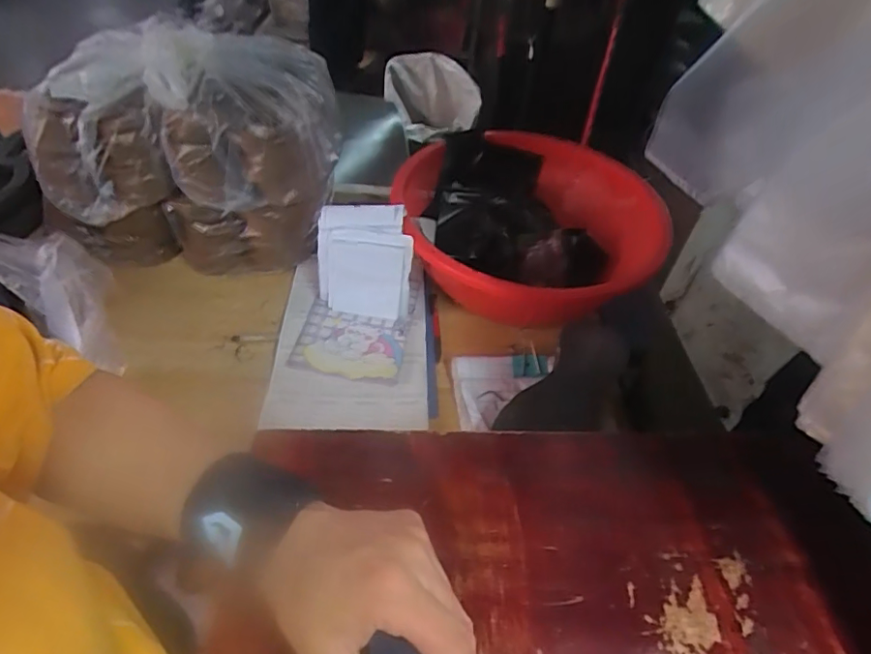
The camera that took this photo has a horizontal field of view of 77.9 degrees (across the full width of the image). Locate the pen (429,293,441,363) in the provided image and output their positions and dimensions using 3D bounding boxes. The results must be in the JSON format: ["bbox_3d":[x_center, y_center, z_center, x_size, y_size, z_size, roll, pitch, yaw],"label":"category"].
[{"bbox_3d":[0.000,-0.006,0.768,0.012,0.009,0.132,1,48,-6],"label":"pen"}]

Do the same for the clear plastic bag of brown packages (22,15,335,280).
[{"bbox_3d":[-0.333,-0.253,0.775,0.363,0.287,0.220,1,48,-6],"label":"clear plastic bag of brown packages"}]

